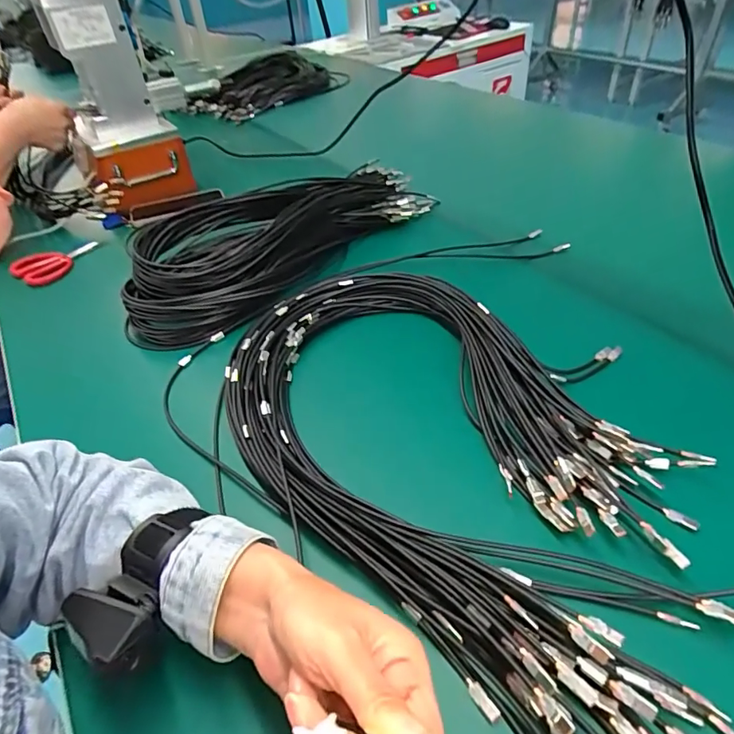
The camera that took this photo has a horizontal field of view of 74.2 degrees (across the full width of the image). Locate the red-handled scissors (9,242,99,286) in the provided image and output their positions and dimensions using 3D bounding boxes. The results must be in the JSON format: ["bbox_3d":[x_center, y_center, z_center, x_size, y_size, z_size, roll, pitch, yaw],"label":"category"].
[{"bbox_3d":[-0.483,-0.170,0.761,0.079,0.027,0.128,32,55,34],"label":"red-handled scissors"}]

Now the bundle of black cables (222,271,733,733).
[{"bbox_3d":[0.078,0.052,0.438,0.323,0.062,0.518,-36,48,-29],"label":"bundle of black cables"}]

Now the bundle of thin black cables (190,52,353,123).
[{"bbox_3d":[-0.269,-0.837,1.435,0.325,0.070,0.529,5,42,15],"label":"bundle of thin black cables"}]

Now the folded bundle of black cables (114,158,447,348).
[{"bbox_3d":[-0.117,-0.202,0.703,0.213,0.066,0.507,31,55,34],"label":"folded bundle of black cables"}]

